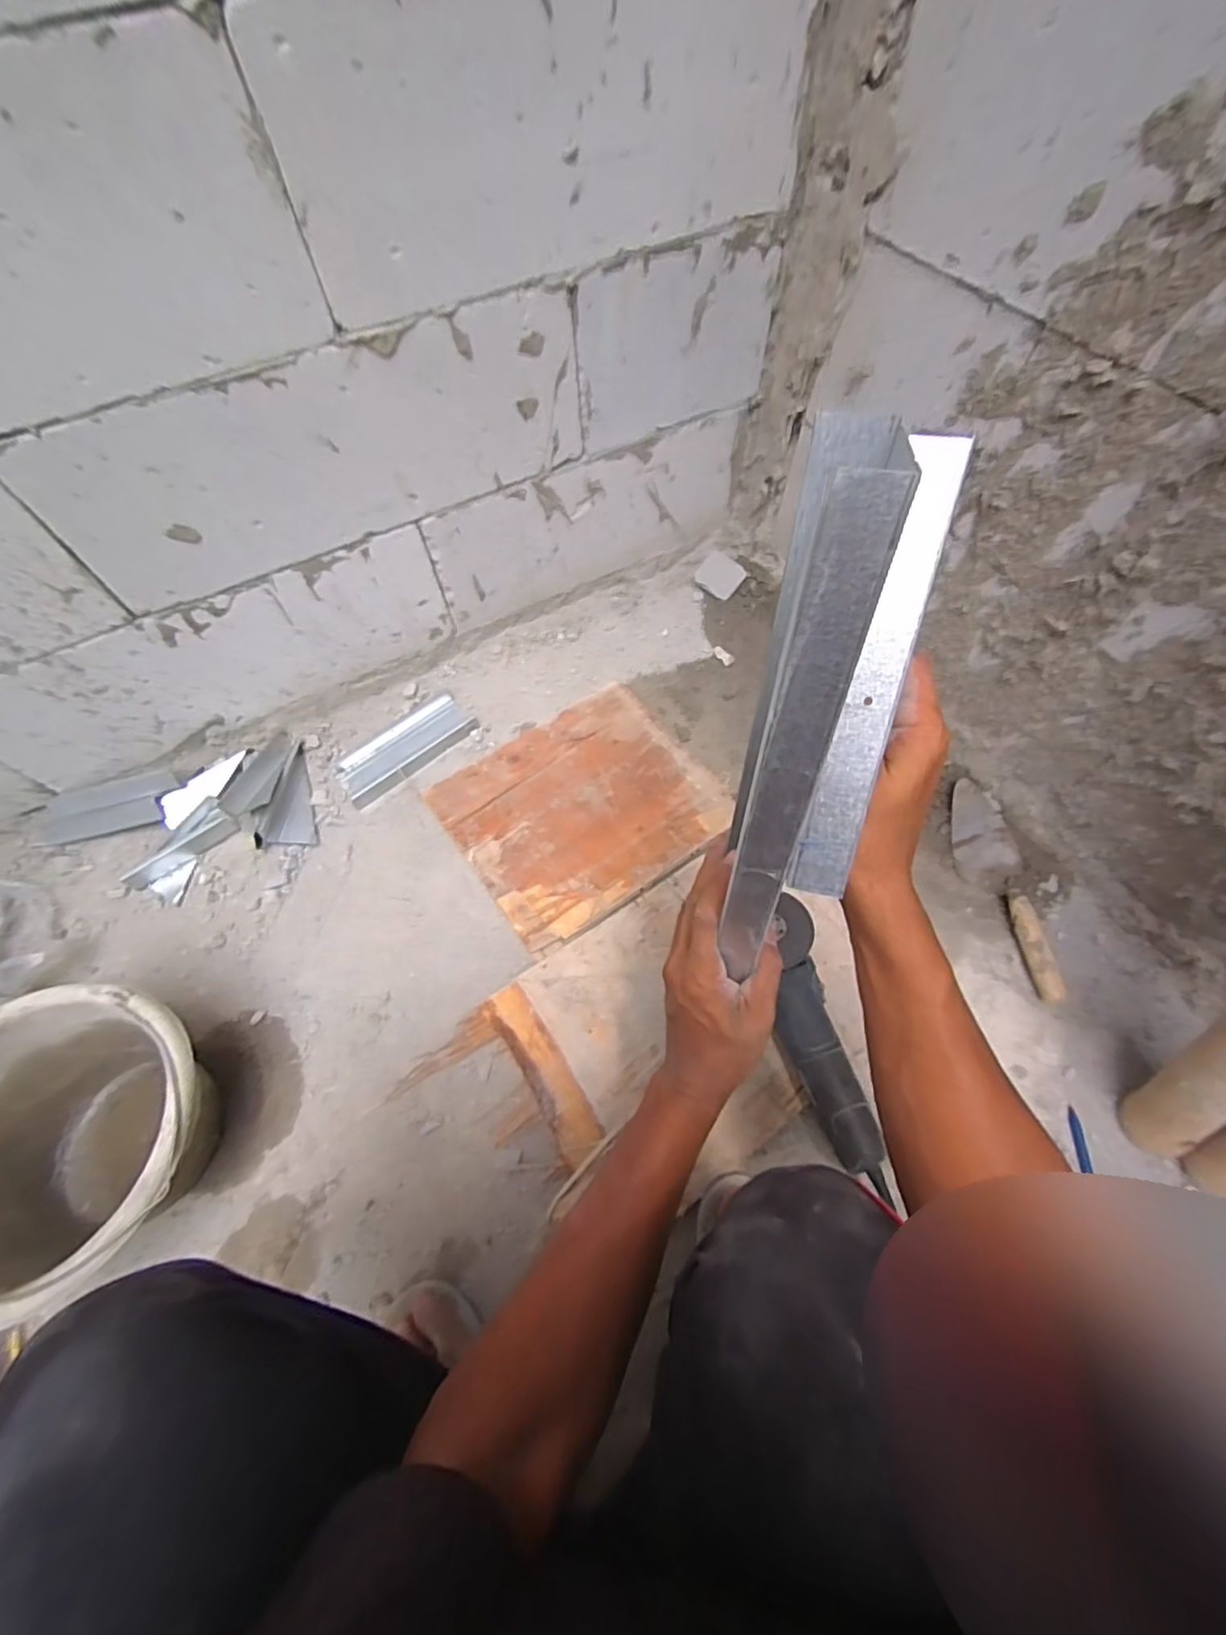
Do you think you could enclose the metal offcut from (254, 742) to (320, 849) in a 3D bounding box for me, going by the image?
[{"bbox_3d":[-0.462,-0.034,0.831,0.069,0.029,0.164,-11,63,-4],"label":"metal offcut"}]

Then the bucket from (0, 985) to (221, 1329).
[{"bbox_3d":[-0.494,0.311,0.563,0.240,0.180,0.244,5,63,4],"label":"bucket"}]

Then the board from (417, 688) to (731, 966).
[{"bbox_3d":[-0.045,-0.019,0.817,0.339,0.020,0.298,-34,67,-15],"label":"board"}]

